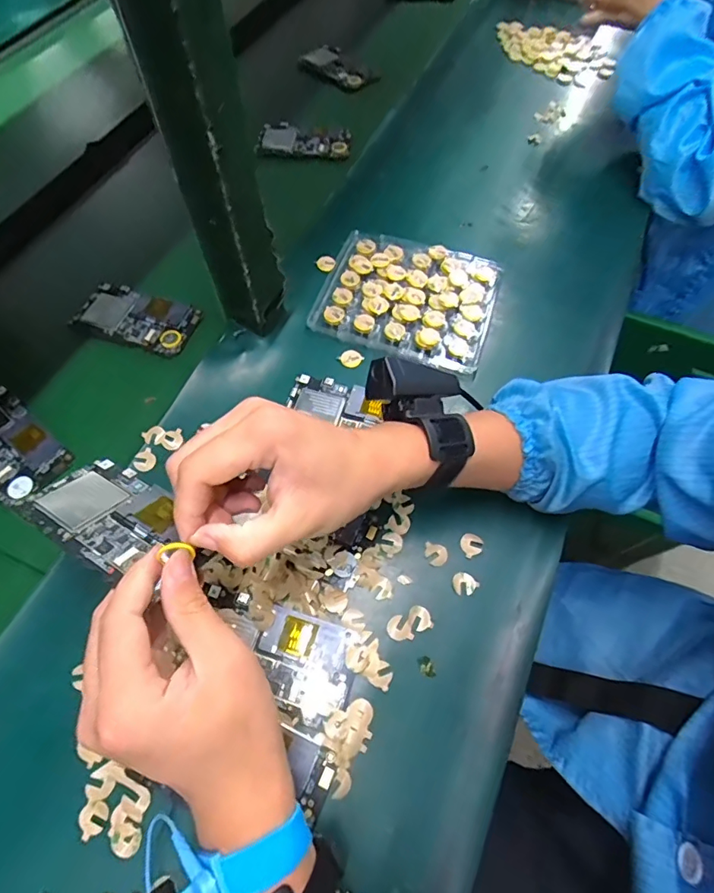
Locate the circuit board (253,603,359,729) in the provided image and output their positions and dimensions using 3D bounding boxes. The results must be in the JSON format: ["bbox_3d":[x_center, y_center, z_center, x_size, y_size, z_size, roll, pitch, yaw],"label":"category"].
[{"bbox_3d":[-0.037,0.154,0.342,0.069,0.009,0.064,17,63,9],"label":"circuit board"}]

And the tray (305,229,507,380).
[{"bbox_3d":[0.052,-0.156,0.497,0.171,0.021,0.144,17,63,9],"label":"tray"}]

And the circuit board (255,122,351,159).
[{"bbox_3d":[-0.071,-0.407,0.646,0.126,0.010,0.055,17,78,15],"label":"circuit board"}]

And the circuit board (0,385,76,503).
[{"bbox_3d":[-0.317,-0.006,0.436,0.124,0.004,0.062,39,68,19],"label":"circuit board"}]

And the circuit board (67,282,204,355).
[{"bbox_3d":[-0.230,-0.135,0.503,0.121,0.009,0.065,16,63,8],"label":"circuit board"}]

